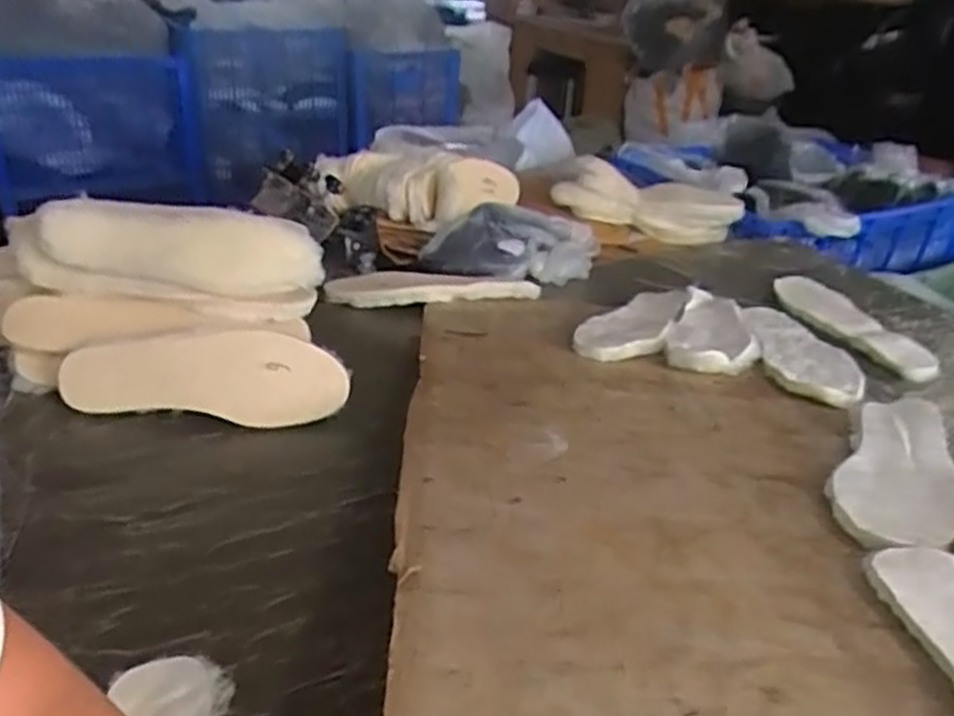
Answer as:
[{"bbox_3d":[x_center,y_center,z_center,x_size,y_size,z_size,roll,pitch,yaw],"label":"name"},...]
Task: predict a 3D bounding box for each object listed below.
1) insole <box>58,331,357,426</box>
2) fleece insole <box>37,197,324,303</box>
[{"bbox_3d":[-0.269,0.016,0.790,0.267,0.021,0.092,4,71,-2],"label":"insole"},{"bbox_3d":[-0.308,-0.114,0.830,0.275,0.092,0.027,3,-4,-10],"label":"fleece insole"}]

